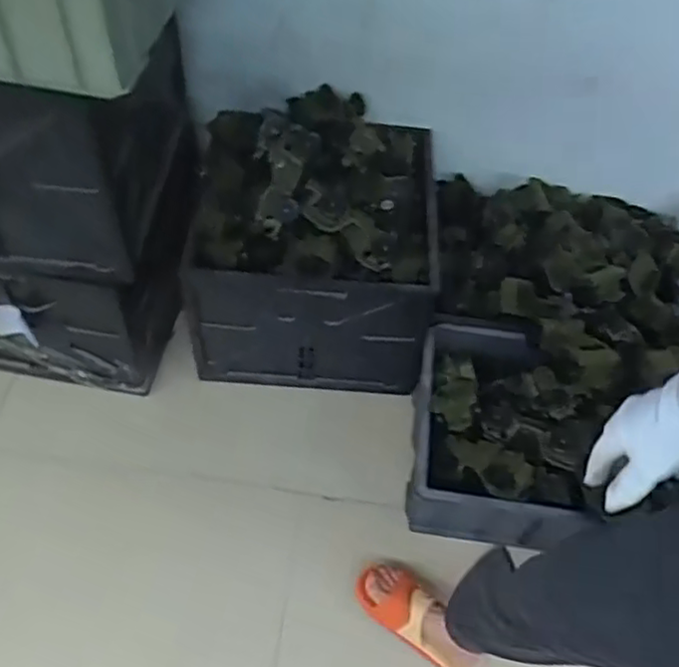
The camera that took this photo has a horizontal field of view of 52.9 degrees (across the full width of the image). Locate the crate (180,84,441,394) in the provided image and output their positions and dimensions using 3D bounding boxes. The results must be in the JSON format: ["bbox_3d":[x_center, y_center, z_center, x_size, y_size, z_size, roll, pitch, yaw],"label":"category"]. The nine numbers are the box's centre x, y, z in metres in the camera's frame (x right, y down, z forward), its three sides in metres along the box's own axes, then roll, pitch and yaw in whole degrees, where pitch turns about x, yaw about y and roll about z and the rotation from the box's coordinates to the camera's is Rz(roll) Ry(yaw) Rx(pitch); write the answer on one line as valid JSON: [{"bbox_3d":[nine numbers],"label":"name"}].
[{"bbox_3d":[-0.043,-0.177,1.289,0.423,0.430,0.378,4,54,-1],"label":"crate"}]

